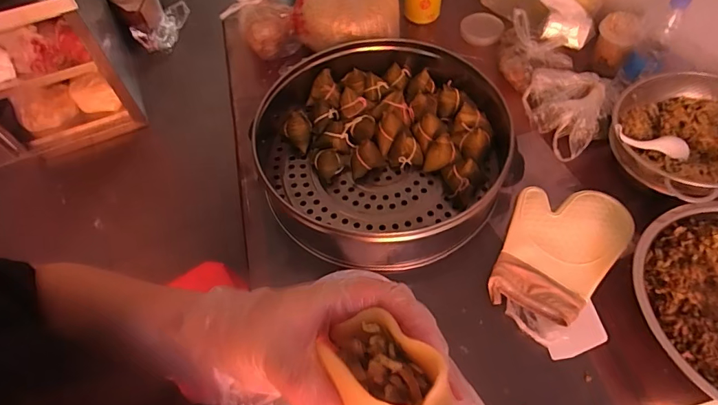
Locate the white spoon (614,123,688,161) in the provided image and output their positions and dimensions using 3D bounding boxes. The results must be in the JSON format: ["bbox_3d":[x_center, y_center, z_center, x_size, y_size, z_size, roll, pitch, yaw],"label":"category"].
[{"bbox_3d":[0.511,-0.104,0.739,0.164,0.024,0.045,8,56,-13],"label":"white spoon"}]

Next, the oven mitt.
[{"bbox_3d":[0.351,0.072,0.723,0.187,0.031,0.270,21,61,16],"label":"oven mitt"}]

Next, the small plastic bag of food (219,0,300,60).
[{"bbox_3d":[-0.229,-0.408,1.010,0.155,0.134,0.112,-13,57,-7],"label":"small plastic bag of food"}]

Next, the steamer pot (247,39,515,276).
[{"bbox_3d":[0.057,-0.116,0.823,0.480,0.126,0.453,-1,57,2],"label":"steamer pot"}]

